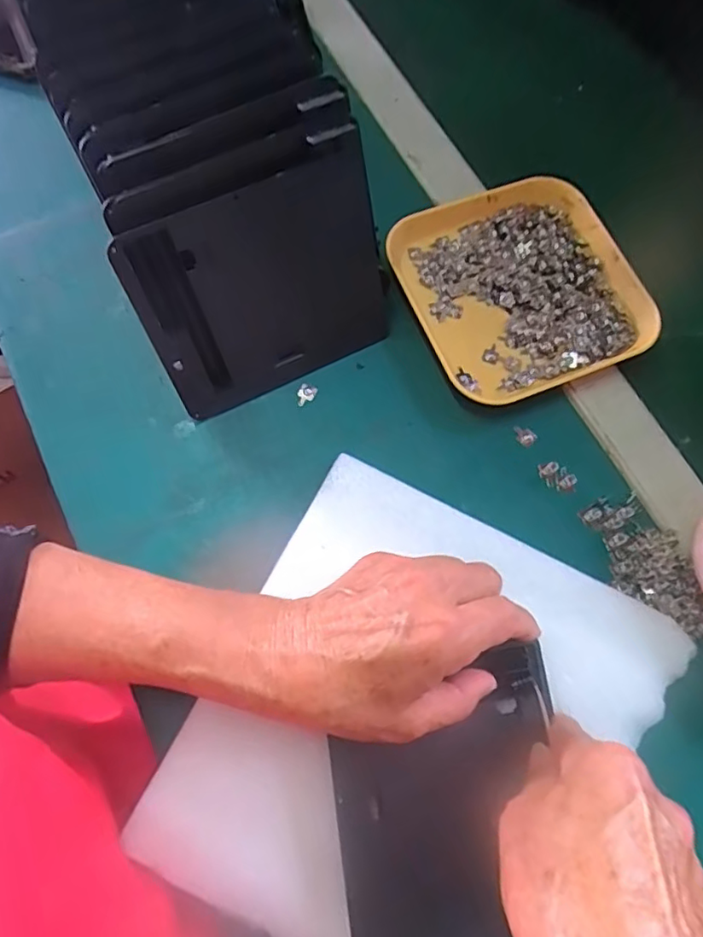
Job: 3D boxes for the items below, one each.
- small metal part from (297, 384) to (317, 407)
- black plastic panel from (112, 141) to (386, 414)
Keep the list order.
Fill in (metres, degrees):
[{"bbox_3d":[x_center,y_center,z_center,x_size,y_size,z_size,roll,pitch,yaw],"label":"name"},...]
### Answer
[{"bbox_3d":[-0.028,-0.046,0.356,0.010,0.004,0.015,25,74,8],"label":"small metal part"},{"bbox_3d":[-0.046,-0.098,0.322,0.137,0.110,0.007,-28,46,-11],"label":"black plastic panel"}]

